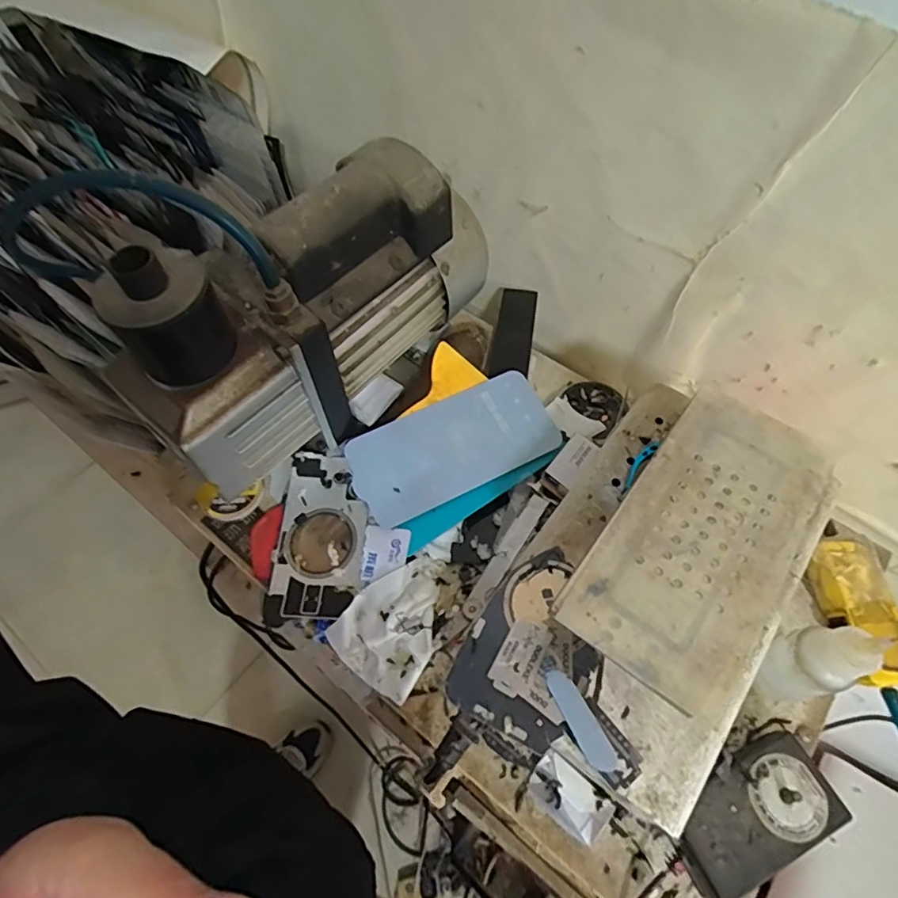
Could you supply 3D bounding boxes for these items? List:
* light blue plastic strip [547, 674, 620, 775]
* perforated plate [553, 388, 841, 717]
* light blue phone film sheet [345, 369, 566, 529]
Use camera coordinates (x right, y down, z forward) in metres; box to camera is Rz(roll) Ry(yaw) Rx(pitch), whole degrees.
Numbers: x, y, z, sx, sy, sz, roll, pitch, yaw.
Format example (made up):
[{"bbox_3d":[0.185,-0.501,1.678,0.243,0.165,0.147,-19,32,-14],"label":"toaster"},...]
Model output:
[{"bbox_3d":[0.067,0.138,0.276,0.014,0.004,0.050,-24,59,-10],"label":"light blue plastic strip"},{"bbox_3d":[0.133,0.042,0.276,0.085,0.004,0.167,33,65,20],"label":"perforated plate"},{"bbox_3d":[0.004,-0.002,0.432,0.160,0.008,0.078,-25,67,-11],"label":"light blue phone film sheet"}]

